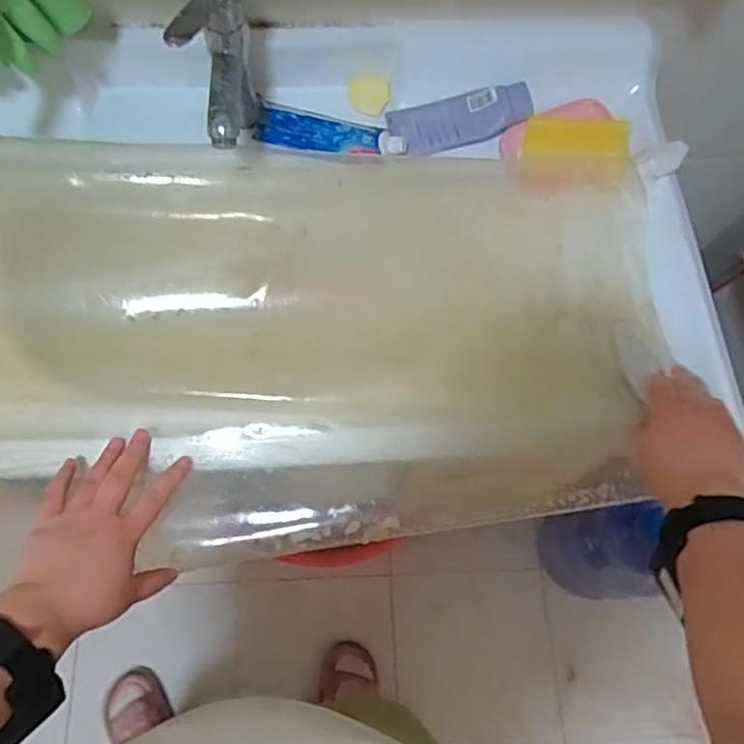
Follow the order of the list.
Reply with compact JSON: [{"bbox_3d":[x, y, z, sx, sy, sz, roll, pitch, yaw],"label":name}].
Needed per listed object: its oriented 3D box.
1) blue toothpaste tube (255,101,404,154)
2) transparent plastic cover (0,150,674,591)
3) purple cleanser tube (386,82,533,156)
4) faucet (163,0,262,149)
[{"bbox_3d":[-0.046,-0.259,0.676,0.164,0.024,0.050,15,69,4],"label":"blue toothpaste tube"},{"bbox_3d":[-0.141,-0.018,0.566,0.841,0.124,0.362,-2,69,-7],"label":"transparent plastic cover"},{"bbox_3d":[0.097,-0.280,0.685,0.154,0.024,0.059,-12,69,7],"label":"purple cleanser tube"},{"bbox_3d":[-0.147,-0.285,0.608,0.050,0.164,0.140,4,69,0],"label":"faucet"}]

